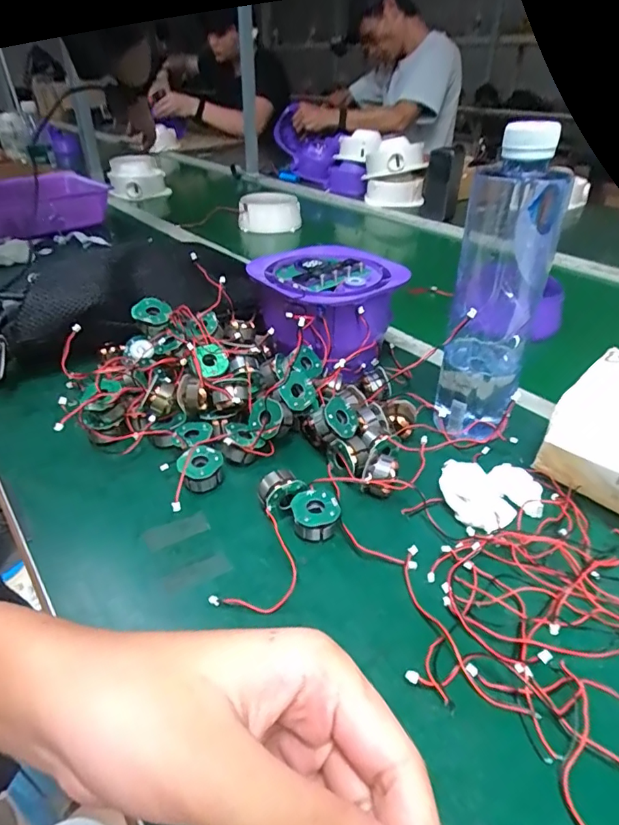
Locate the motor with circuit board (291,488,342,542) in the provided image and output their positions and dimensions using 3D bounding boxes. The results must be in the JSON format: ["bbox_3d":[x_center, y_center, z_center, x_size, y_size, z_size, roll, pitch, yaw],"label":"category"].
[{"bbox_3d":[0.004,0.070,0.319,0.030,0.024,0.028,-1,36,1],"label":"motor with circuit board"}]

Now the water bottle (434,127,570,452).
[{"bbox_3d":[0.139,-0.086,0.353,0.065,0.205,0.069,13,38,14],"label":"water bottle"}]

